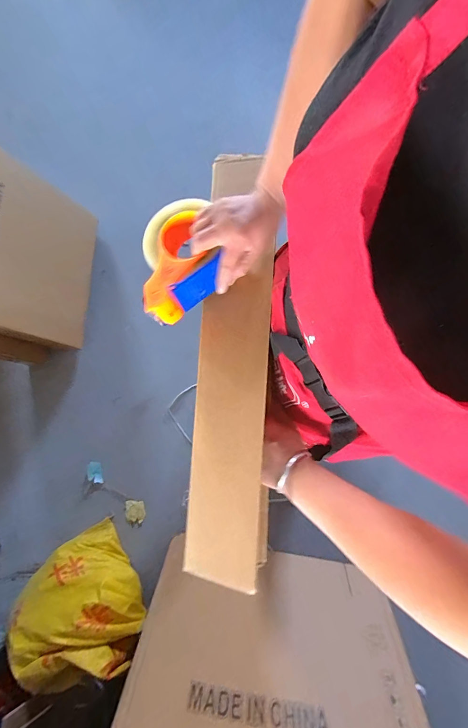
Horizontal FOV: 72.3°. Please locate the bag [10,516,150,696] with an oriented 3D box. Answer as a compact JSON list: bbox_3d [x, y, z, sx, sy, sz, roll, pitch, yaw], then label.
[{"bbox_3d":[-0.513,0.806,1.069,0.374,0.236,0.391,-29,79,-5],"label":"bag"}]

